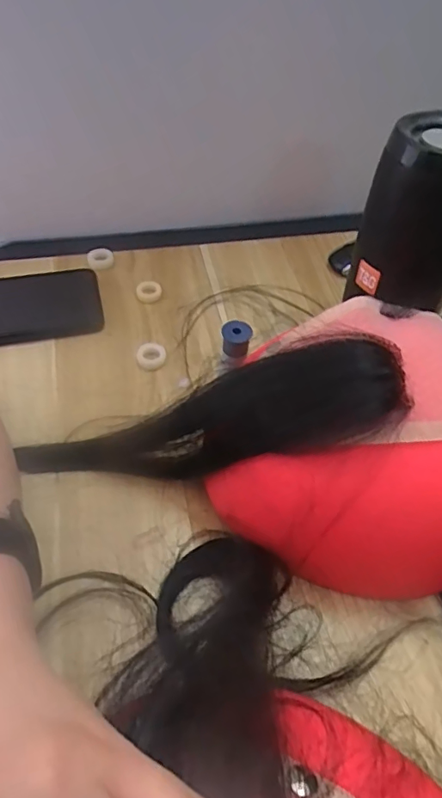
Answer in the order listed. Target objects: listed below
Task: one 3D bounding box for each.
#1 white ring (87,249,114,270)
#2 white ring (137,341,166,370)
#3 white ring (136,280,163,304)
[{"bbox_3d":[-0.113,-0.134,0.481,0.025,0.008,0.025,2,52,-3],"label":"white ring"},{"bbox_3d":[-0.055,-0.036,0.408,0.023,0.005,0.025,0,52,-4],"label":"white ring"},{"bbox_3d":[-0.064,-0.096,0.455,0.022,0.007,0.022,2,52,-3],"label":"white ring"}]

